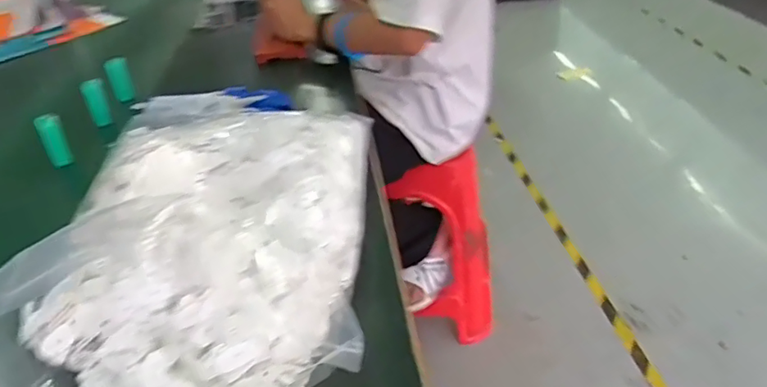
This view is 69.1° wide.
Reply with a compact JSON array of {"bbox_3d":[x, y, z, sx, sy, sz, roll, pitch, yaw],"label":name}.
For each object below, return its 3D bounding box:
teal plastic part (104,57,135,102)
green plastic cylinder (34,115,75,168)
[{"bbox_3d":[-0.467,-0.204,0.990,0.036,0.075,0.033,-19,37,-21],"label":"teal plastic part"},{"bbox_3d":[-0.456,-0.075,0.775,0.031,0.068,0.030,-23,39,-26],"label":"green plastic cylinder"}]

